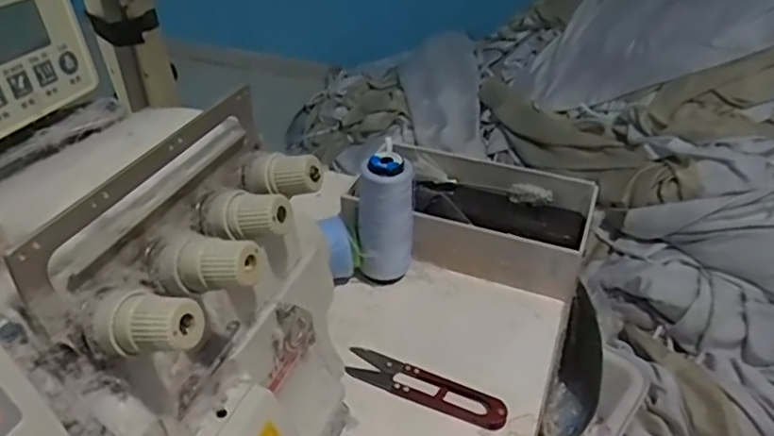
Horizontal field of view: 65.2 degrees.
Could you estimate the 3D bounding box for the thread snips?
[{"bbox_3d":[0.026,0.115,0.418,0.116,0.010,0.026,19,40,21],"label":"thread snips"}]

